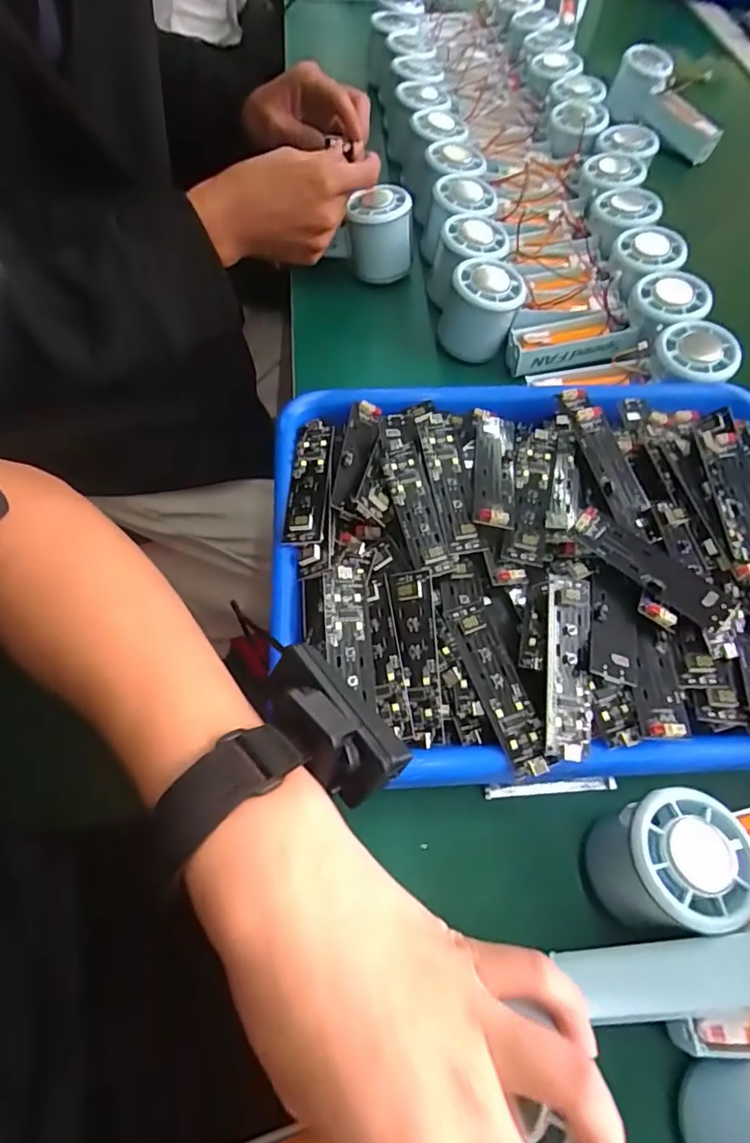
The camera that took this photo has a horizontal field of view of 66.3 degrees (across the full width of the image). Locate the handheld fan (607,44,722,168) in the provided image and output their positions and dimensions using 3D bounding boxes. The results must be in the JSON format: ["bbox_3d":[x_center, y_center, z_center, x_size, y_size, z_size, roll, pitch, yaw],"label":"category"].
[{"bbox_3d":[0.329,-0.527,0.656,0.060,0.057,0.144,-36,83,-21],"label":"handheld fan"}]

